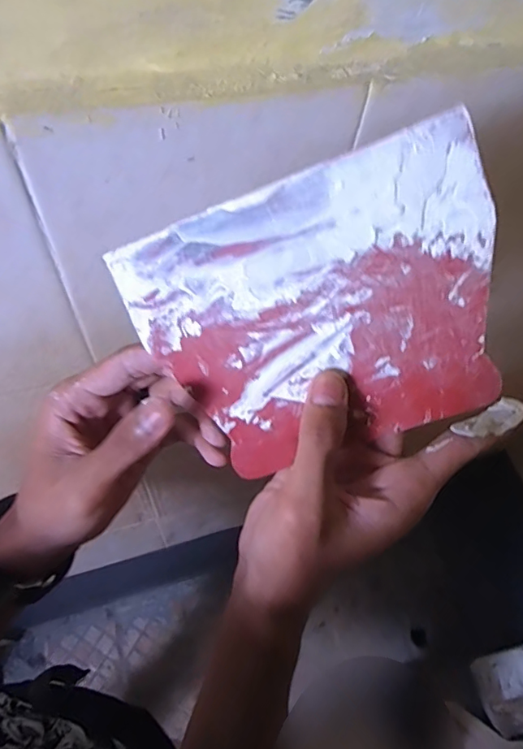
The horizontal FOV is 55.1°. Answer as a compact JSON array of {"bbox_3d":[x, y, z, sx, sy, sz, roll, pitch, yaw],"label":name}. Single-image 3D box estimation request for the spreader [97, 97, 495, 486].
[{"bbox_3d":[0.029,-0.026,0.242,0.167,0.004,0.129,-20,102,10],"label":"spreader"}]

